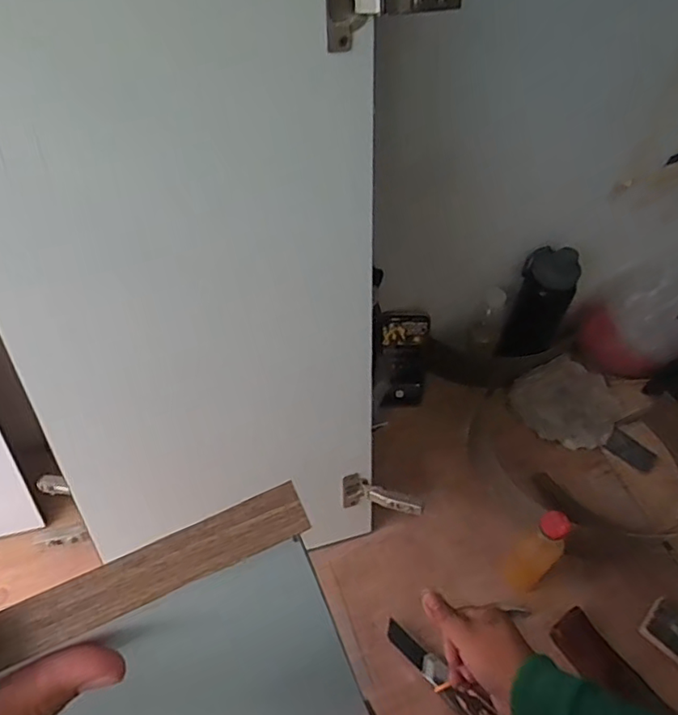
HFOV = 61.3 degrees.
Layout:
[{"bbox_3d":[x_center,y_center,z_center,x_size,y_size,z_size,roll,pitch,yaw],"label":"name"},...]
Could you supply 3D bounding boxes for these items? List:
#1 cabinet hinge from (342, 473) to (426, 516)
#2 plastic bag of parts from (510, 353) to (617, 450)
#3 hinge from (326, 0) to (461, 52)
[{"bbox_3d":[0.057,0.184,0.747,0.104,0.049,0.026,10,51,23],"label":"cabinet hinge"},{"bbox_3d":[0.406,0.078,0.997,0.175,0.026,0.164,-27,58,-21],"label":"plastic bag of parts"},{"bbox_3d":[0.045,-0.279,0.447,0.112,0.054,0.026,-8,52,-10],"label":"hinge"}]

